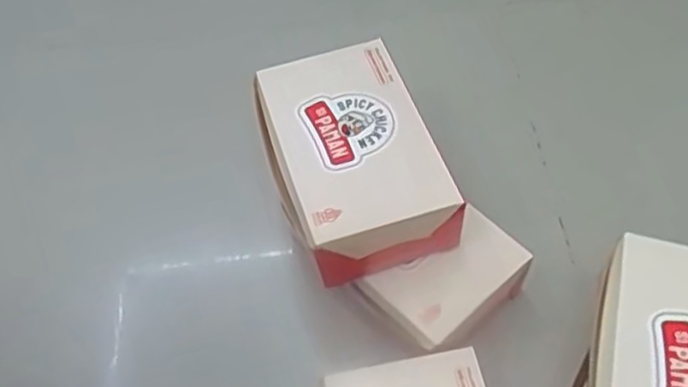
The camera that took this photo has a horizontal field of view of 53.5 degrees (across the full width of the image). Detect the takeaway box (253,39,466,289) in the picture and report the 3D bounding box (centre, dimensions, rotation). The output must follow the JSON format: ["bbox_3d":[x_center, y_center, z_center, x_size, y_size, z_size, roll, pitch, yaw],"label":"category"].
[{"bbox_3d":[0.004,-0.029,0.535,0.119,0.069,0.180,-16,58,-8],"label":"takeaway box"}]

